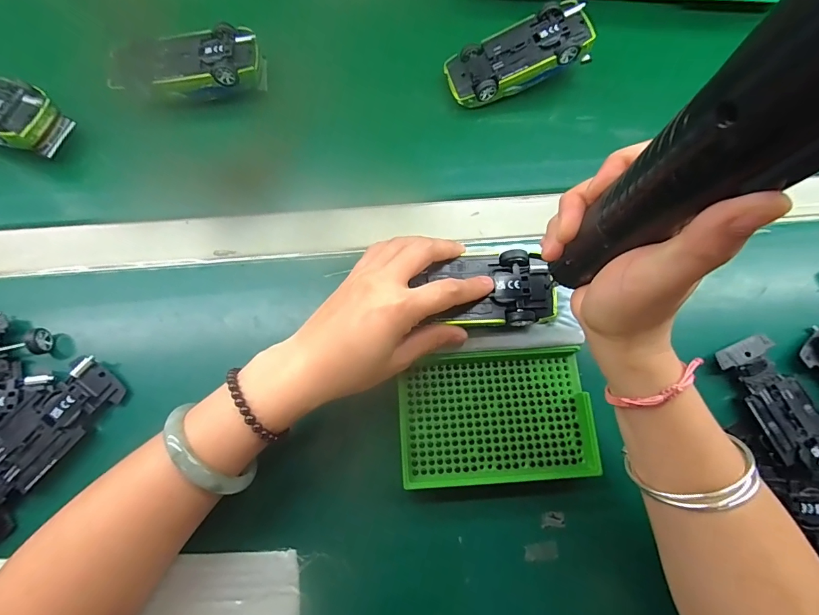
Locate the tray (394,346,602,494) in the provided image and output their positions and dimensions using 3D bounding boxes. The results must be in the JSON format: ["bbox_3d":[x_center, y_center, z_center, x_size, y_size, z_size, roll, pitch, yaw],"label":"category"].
[{"bbox_3d":[0.062,0.079,0.287,0.136,0.015,0.091,-3,75,-2],"label":"tray"}]

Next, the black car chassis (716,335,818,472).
[{"bbox_3d":[0.281,0.074,0.301,0.047,0.013,0.101,-21,76,-6],"label":"black car chassis"}]

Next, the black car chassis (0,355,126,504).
[{"bbox_3d":[-0.264,0.089,0.290,0.047,0.022,0.108,37,77,9],"label":"black car chassis"}]

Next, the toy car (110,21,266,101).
[{"bbox_3d":[-0.197,-0.217,0.360,0.124,0.037,0.053,-18,76,-6],"label":"toy car"}]

